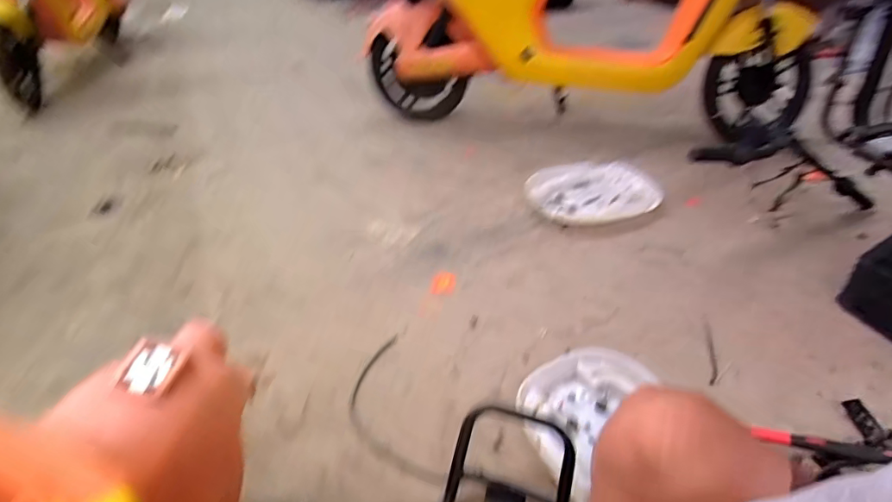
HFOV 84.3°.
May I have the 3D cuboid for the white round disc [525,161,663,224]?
[{"bbox_3d":[0.424,-0.167,1.400,0.378,0.046,0.251,-6,38,-7],"label":"white round disc"}]

